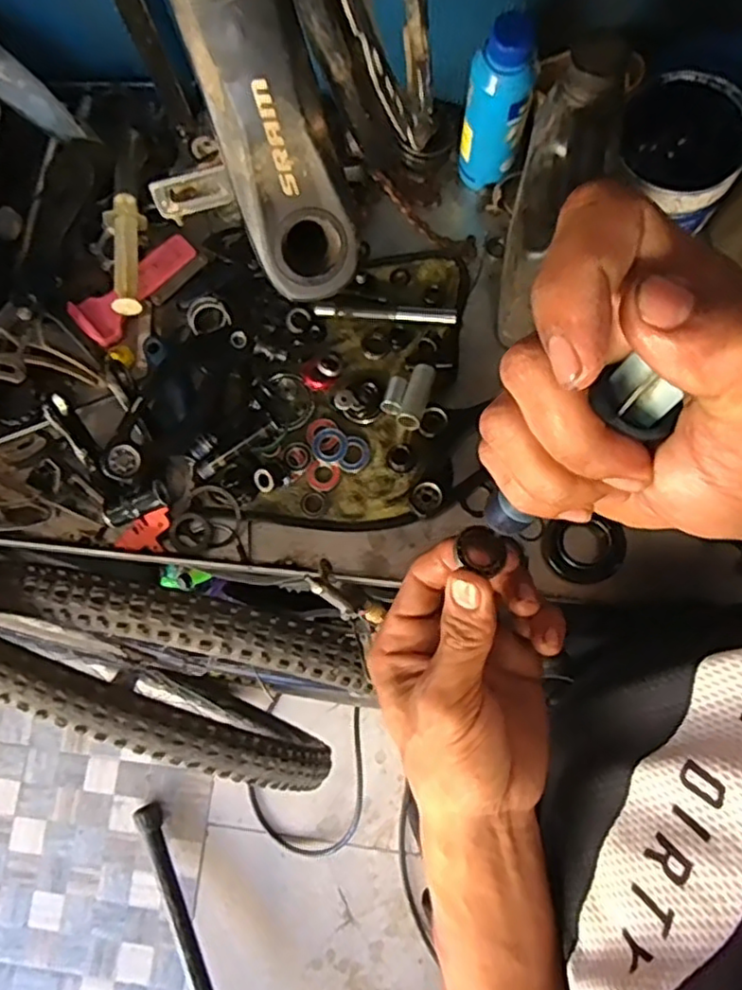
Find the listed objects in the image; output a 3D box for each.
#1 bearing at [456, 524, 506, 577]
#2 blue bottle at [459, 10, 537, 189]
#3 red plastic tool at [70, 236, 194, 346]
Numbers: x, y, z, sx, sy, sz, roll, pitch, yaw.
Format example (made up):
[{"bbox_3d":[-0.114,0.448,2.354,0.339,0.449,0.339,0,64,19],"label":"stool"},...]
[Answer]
[{"bbox_3d":[0.048,0.023,0.283,0.020,0.004,0.021,0,76,-1],"label":"bearing"},{"bbox_3d":[0.101,-0.307,0.514,0.048,0.145,0.048,17,82,6],"label":"blue bottle"},{"bbox_3d":[-0.206,-0.183,0.569,0.042,0.016,0.117,42,85,10],"label":"red plastic tool"}]

